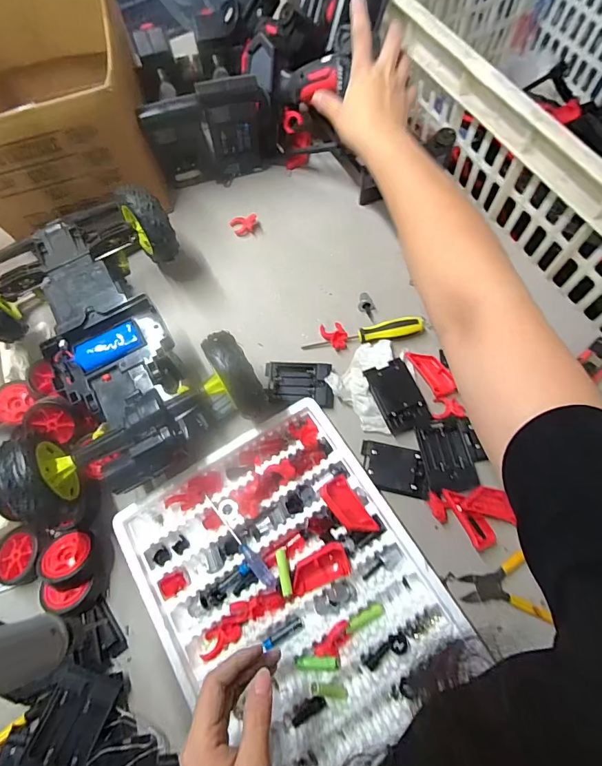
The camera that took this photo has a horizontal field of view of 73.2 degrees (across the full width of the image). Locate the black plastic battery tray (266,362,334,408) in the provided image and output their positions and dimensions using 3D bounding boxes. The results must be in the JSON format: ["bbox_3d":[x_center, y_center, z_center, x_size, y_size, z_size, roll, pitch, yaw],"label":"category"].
[{"bbox_3d":[-0.002,0.000,0.498,0.081,0.016,0.058,0,69,3],"label":"black plastic battery tray"}]

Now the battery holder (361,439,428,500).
[{"bbox_3d":[0.106,0.097,0.459,0.076,0.010,0.051,11,70,7],"label":"battery holder"}]

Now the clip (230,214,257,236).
[{"bbox_3d":[-0.085,-0.230,0.592,0.038,0.023,0.025,4,70,4],"label":"clip"}]

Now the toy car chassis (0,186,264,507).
[{"bbox_3d":[-0.215,-0.053,0.472,0.229,0.107,0.347,-28,71,-8],"label":"toy car chassis"}]

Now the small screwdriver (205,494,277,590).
[{"bbox_3d":[-0.065,0.162,0.416,0.010,0.011,0.115,-40,73,-12],"label":"small screwdriver"}]

